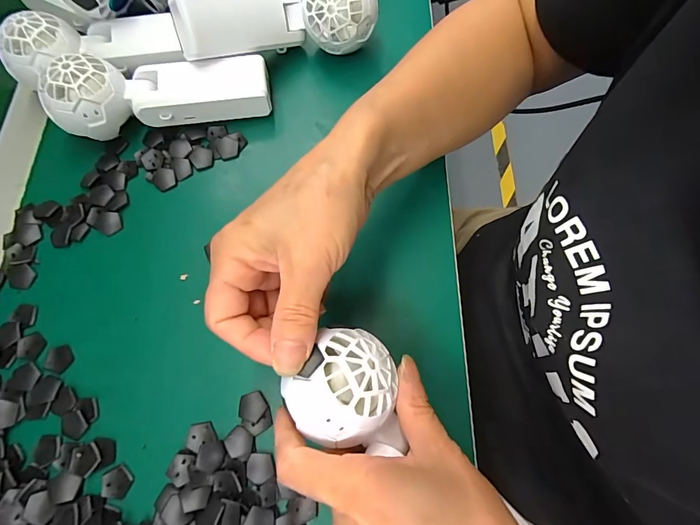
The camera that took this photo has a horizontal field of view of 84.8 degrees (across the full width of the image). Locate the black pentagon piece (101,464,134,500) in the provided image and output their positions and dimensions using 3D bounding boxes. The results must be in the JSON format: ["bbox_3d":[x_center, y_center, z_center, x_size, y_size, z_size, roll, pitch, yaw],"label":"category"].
[{"bbox_3d":[-0.147,0.139,0.241,0.019,0.004,0.017,43,76,13],"label":"black pentagon piece"}]

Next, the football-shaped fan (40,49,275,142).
[{"bbox_3d":[-0.152,-0.138,0.309,0.169,0.059,0.047,-13,70,-2],"label":"football-shaped fan"}]

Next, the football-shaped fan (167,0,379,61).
[{"bbox_3d":[-0.058,-0.198,0.322,0.159,0.069,0.051,-13,71,-3],"label":"football-shaped fan"}]

